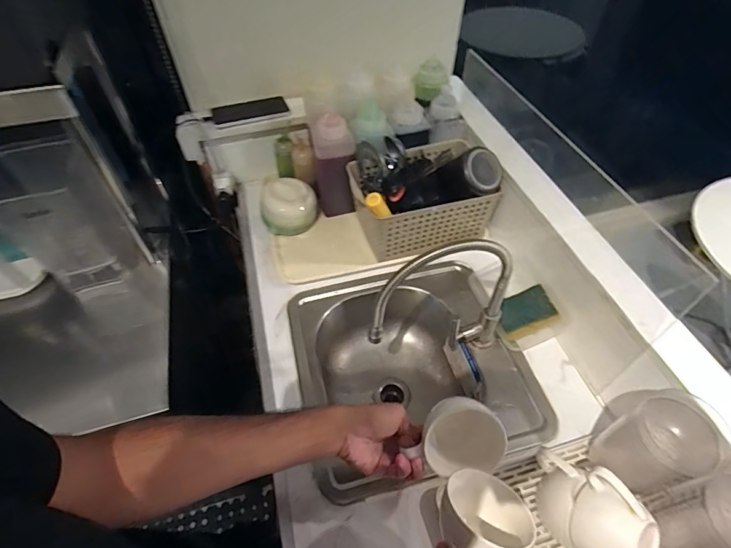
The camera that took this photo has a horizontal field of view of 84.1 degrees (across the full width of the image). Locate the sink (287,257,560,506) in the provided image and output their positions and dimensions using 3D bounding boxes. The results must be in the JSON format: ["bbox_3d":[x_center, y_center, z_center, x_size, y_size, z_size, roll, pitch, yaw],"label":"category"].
[{"bbox_3d":[0.074,0.194,0.763,0.371,0.178,0.378,-13,52,-10],"label":"sink"}]

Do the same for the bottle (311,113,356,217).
[{"bbox_3d":[-0.066,-0.225,0.863,0.075,0.223,0.081,-9,52,-7],"label":"bottle"}]

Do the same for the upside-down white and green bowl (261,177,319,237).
[{"bbox_3d":[-0.164,-0.144,0.880,0.118,0.093,0.104,-9,52,-7],"label":"upside-down white and green bowl"}]

